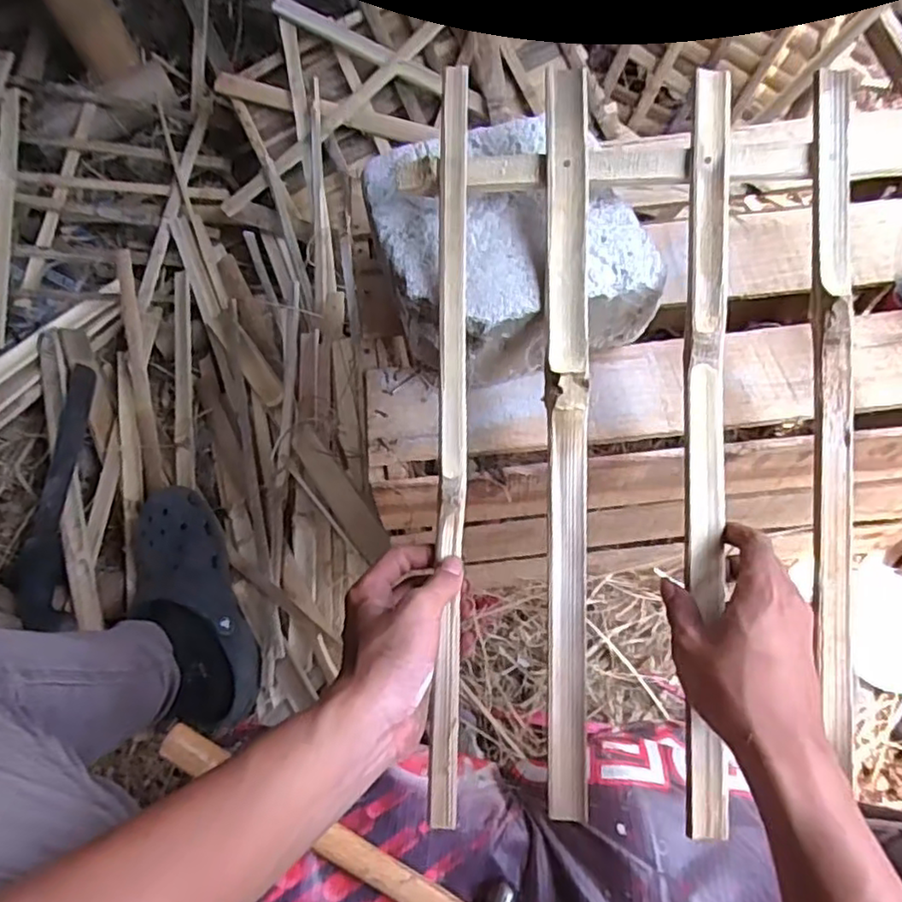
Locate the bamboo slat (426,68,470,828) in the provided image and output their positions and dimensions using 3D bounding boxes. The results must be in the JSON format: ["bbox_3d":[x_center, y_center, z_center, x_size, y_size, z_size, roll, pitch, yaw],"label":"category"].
[{"bbox_3d":[0.000,-0.019,0.438,0.017,0.009,0.508,1,83,3],"label":"bamboo slat"}]

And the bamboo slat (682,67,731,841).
[{"bbox_3d":[0.174,-0.014,0.434,0.027,0.012,0.509,3,83,3],"label":"bamboo slat"}]

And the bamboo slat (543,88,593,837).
[{"bbox_3d":[0.082,-0.019,0.439,0.032,0.016,0.502,2,83,-4],"label":"bamboo slat"}]

